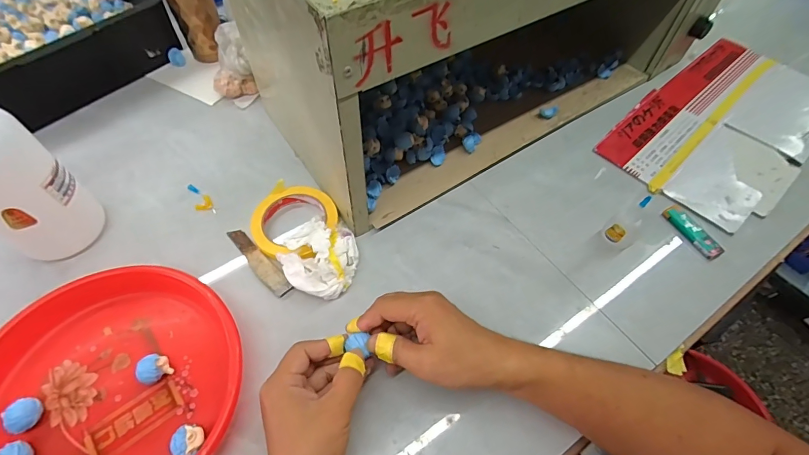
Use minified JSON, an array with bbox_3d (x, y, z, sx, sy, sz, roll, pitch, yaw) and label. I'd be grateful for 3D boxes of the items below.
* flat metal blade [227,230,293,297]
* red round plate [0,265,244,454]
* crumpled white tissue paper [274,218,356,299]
[{"bbox_3d":[-0.176,0.038,0.489,0.027,0.006,0.117,-38,66,-22],"label":"flat metal blade"},{"bbox_3d":[-0.287,0.157,0.387,0.250,0.039,0.243,1,58,-1],"label":"red round plate"},{"bbox_3d":[-0.095,0.033,0.474,0.084,0.038,0.093,25,60,14],"label":"crumpled white tissue paper"}]

